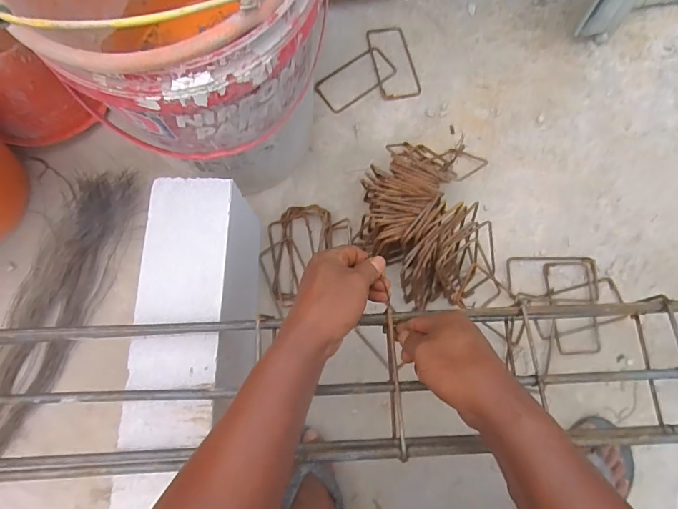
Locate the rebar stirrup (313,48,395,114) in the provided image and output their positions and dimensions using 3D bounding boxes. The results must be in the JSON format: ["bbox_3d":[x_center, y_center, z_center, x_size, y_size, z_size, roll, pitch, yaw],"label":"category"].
[{"bbox_3d":[0.033,-0.331,0.797,0.154,0.006,0.072,-37,80,-9],"label":"rebar stirrup"}]

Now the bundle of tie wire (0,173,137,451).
[{"bbox_3d":[-0.556,0.272,0.654,0.130,0.050,0.905,23,78,5],"label":"bundle of tie wire"}]

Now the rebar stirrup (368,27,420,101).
[{"bbox_3d":[0.103,-0.367,0.804,0.076,0.004,0.157,-12,77,-4],"label":"rebar stirrup"}]

